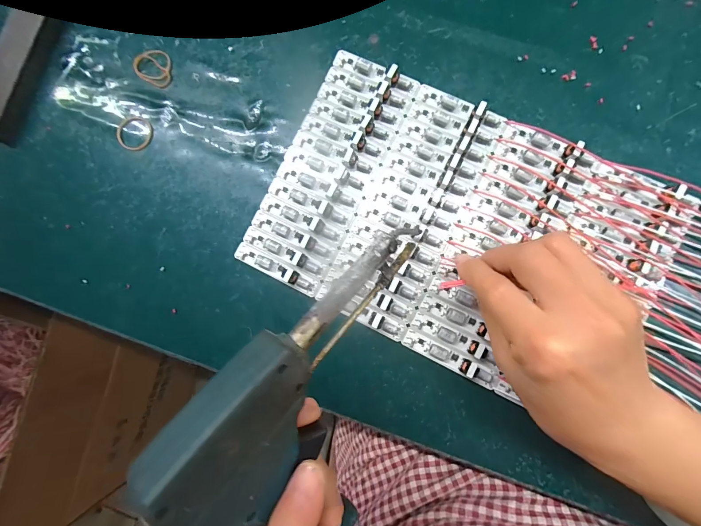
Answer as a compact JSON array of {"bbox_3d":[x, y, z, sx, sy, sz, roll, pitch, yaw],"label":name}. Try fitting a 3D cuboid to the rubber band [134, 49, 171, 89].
[{"bbox_3d":[-0.175,-0.174,0.295,0.040,0.005,0.028,28,89,7],"label":"rubber band"}]

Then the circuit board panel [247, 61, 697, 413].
[{"bbox_3d":[0.077,-0.028,0.255,0.286,0.014,0.191,26,89,7],"label":"circuit board panel"}]

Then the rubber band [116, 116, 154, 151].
[{"bbox_3d":[-0.191,-0.114,0.294,0.033,0.004,0.030,0,86,5],"label":"rubber band"}]

